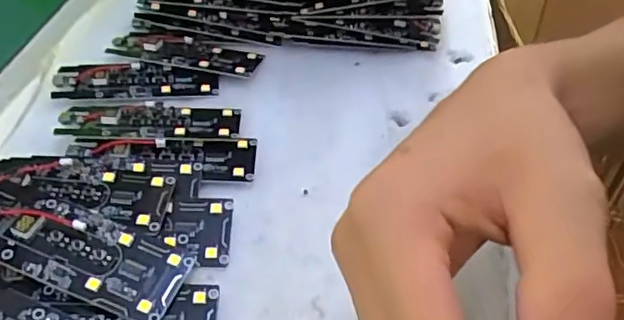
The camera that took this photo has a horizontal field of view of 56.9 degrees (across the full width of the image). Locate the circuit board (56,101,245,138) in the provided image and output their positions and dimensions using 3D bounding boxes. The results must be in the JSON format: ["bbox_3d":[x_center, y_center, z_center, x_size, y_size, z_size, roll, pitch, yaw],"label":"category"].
[{"bbox_3d":[-0.093,-0.024,0.333,0.099,0.007,0.039,1,43,-2],"label":"circuit board"}]

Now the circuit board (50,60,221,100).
[{"bbox_3d":[-0.110,-0.051,0.364,0.098,0.005,0.035,-3,44,-6],"label":"circuit board"}]

